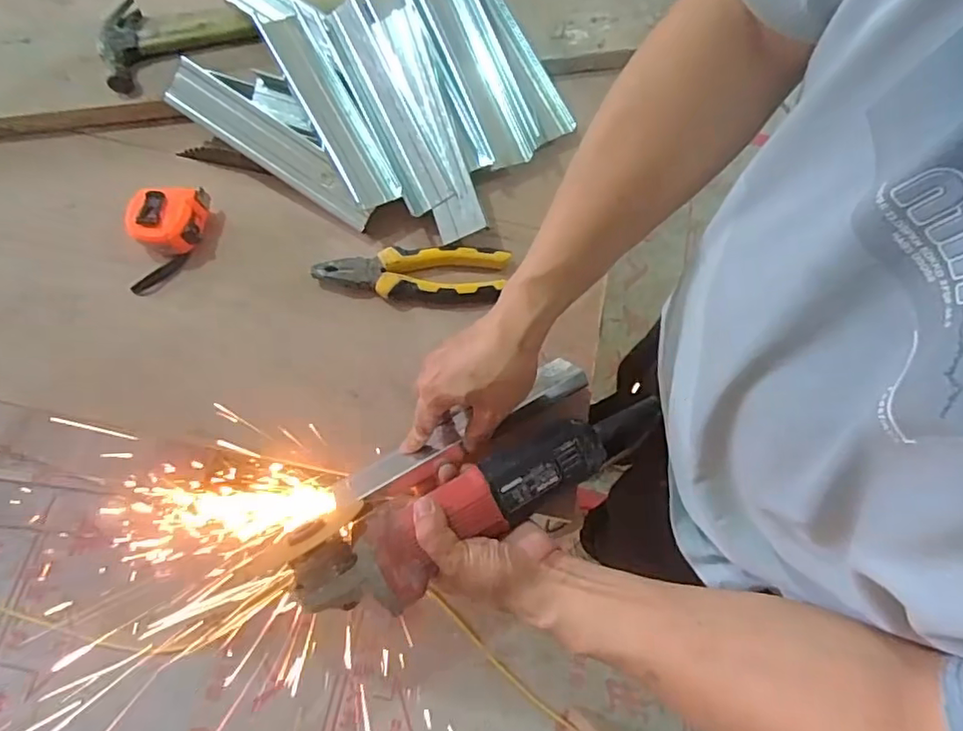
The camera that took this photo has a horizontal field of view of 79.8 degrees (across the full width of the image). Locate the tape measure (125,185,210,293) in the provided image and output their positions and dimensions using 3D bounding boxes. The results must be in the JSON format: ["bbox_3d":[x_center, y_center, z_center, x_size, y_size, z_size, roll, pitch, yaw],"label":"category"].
[{"bbox_3d":[-0.316,-0.127,0.569,0.062,0.044,0.109,9,70,1],"label":"tape measure"}]

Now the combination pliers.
[{"bbox_3d":[-0.069,-0.092,0.575,0.182,0.028,0.059,5,70,0],"label":"combination pliers"}]

